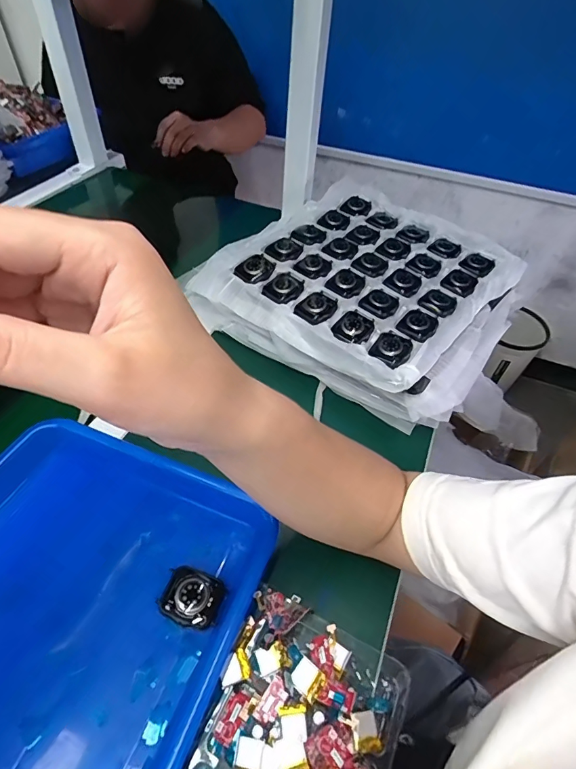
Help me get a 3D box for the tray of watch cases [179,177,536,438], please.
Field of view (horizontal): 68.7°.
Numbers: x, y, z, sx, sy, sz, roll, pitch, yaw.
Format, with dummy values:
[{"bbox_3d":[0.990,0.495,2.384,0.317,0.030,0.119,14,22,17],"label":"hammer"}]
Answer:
[{"bbox_3d":[0.090,-0.124,0.526,0.335,0.093,0.277,29,52,20],"label":"tray of watch cases"}]

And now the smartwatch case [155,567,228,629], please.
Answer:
[{"bbox_3d":[-0.071,0.157,0.312,0.044,0.010,0.036,17,49,10],"label":"smartwatch case"}]

